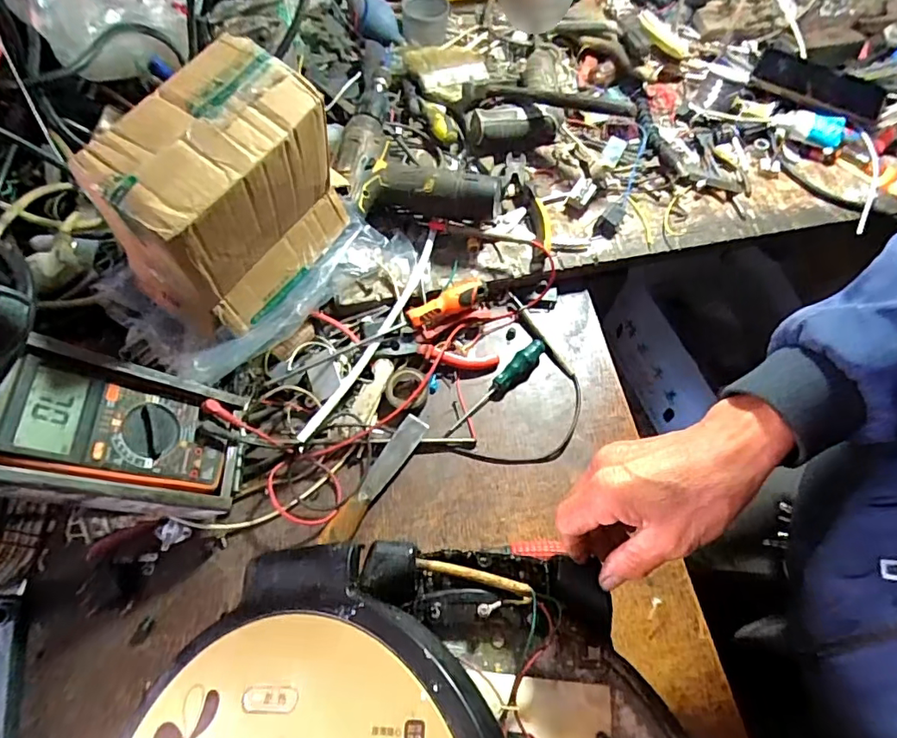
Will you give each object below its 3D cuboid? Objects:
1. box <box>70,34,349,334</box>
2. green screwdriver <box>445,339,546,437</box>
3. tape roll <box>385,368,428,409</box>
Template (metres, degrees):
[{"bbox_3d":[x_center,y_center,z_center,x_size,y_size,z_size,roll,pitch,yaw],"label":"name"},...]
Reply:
[{"bbox_3d":[-0.179,-0.146,0.467,0.096,0.188,0.185,31,67,12],"label":"box"},{"bbox_3d":[0.053,0.021,0.543,0.026,0.017,0.139,38,69,14],"label":"green screwdriver"},{"bbox_3d":[-0.043,0.019,0.527,0.040,0.010,0.042,-31,70,-16],"label":"tape roll"}]

